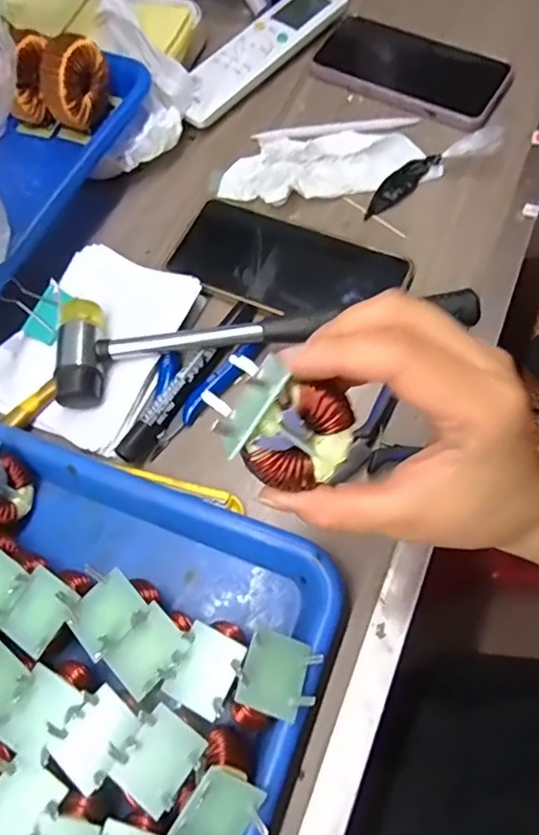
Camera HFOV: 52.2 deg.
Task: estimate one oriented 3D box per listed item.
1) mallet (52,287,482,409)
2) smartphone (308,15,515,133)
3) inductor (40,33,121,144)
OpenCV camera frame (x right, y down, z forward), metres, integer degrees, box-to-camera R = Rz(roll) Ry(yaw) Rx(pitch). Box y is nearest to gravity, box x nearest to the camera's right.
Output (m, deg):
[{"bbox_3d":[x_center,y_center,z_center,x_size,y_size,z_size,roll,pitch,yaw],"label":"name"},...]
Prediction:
[{"bbox_3d":[-0.003,-0.055,0.351,0.264,0.027,0.069,-5,66,1],"label":"mallet"},{"bbox_3d":[0.120,-0.295,0.464,0.158,0.017,0.075,28,71,14],"label":"smartphone"},{"bbox_3d":[-0.139,-0.242,0.404,0.024,0.062,0.053,25,70,13],"label":"inductor"}]

